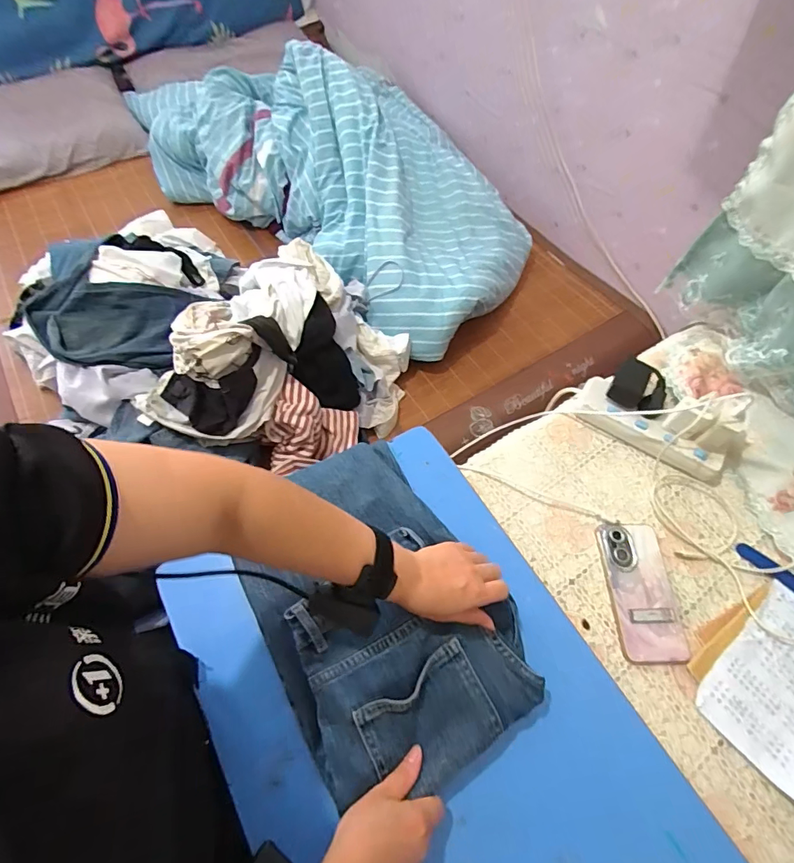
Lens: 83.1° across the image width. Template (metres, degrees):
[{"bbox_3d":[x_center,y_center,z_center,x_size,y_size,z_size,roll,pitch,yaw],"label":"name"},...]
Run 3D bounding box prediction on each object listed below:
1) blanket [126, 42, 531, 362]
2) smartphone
[{"bbox_3d":[-0.152,-0.810,1.267,1.254,0.315,0.720,38,65,18],"label":"blanket"},{"bbox_3d":[0.304,0.195,0.555,0.077,0.014,0.162,0,60,-2],"label":"smartphone"}]

